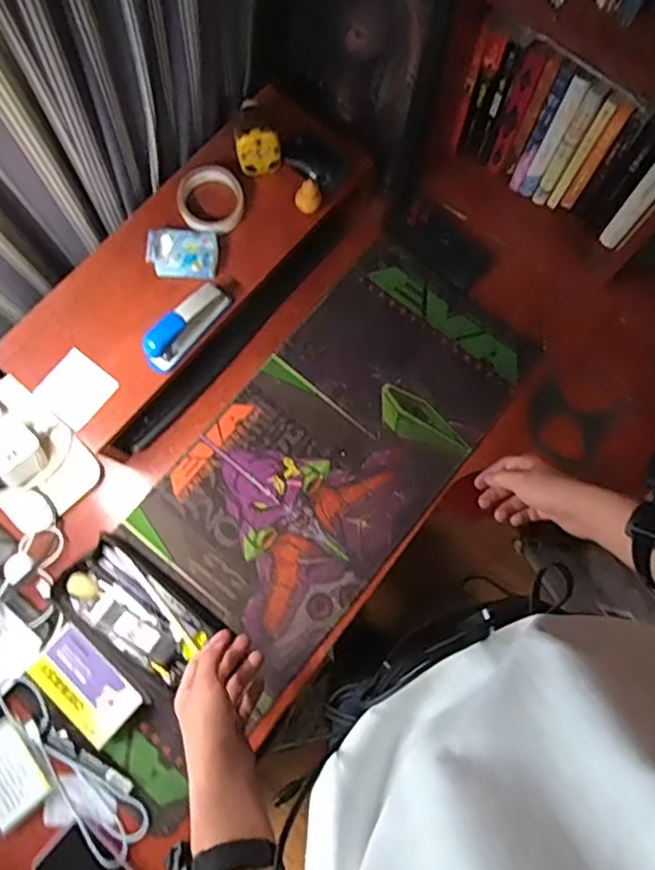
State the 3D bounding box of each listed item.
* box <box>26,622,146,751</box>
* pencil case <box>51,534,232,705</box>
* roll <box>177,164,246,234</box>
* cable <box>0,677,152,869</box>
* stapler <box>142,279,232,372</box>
[{"bbox_3d":[-0.290,0.301,0.725,0.130,0.021,0.075,42,80,9],"label":"box"},{"bbox_3d":[-0.240,0.224,0.747,0.183,0.041,0.115,37,80,8],"label":"pencil case"},{"bbox_3d":[-0.151,-0.305,0.787,0.084,0.023,0.101,-16,77,-3],"label":"roll"},{"bbox_3d":[-0.308,0.393,0.710,0.066,0.021,0.243,-43,80,-9],"label":"cable"},{"bbox_3d":[-0.172,-0.133,0.731,0.030,0.058,0.124,39,80,9],"label":"stapler"}]

